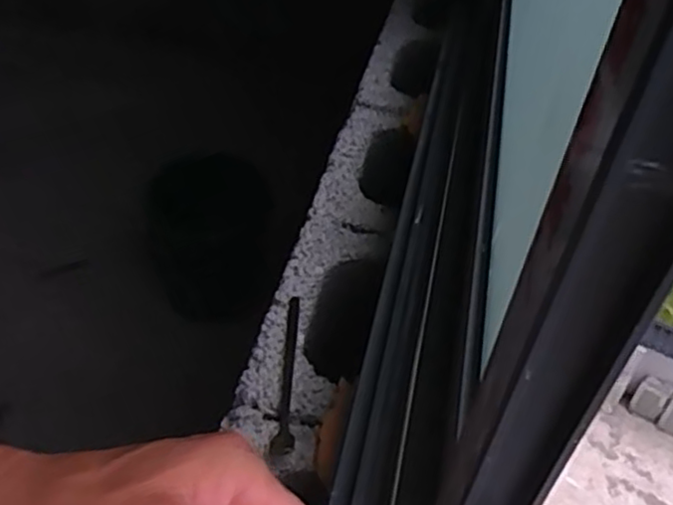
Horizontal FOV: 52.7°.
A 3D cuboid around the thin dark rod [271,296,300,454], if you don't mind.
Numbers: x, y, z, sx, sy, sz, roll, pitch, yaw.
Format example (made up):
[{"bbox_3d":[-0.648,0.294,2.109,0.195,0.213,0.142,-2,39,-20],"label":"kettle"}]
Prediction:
[{"bbox_3d":[-0.032,0.079,0.462,0.012,0.005,0.130,3,43,-2],"label":"thin dark rod"}]

